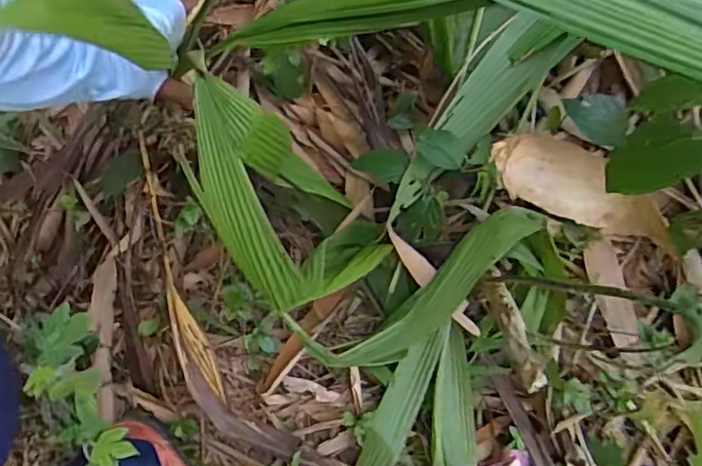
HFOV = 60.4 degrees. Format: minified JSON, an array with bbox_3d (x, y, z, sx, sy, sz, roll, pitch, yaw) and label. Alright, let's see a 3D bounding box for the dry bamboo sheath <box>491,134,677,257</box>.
[{"bbox_3d":[0.316,-0.054,0.812,0.295,0.043,0.090,22,76,-21],"label":"dry bamboo sheath"}]

